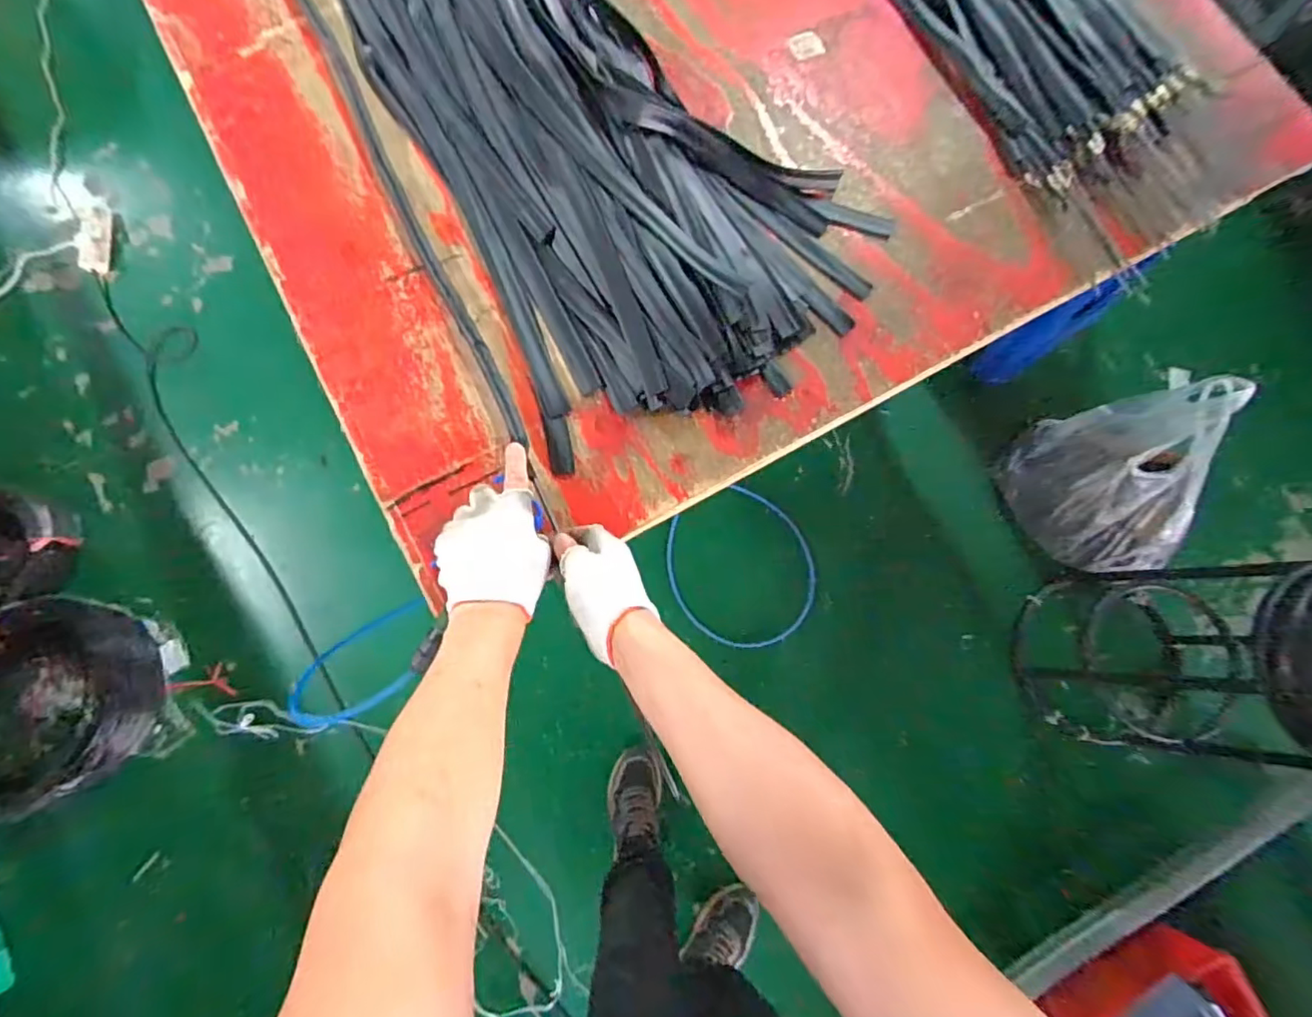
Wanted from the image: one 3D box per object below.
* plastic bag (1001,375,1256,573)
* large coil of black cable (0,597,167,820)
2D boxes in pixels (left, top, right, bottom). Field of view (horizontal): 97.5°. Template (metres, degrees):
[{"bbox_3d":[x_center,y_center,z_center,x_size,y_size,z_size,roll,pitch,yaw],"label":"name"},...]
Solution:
[{"bbox_3d":[1.003,-0.049,1.256,0.182,0.402,0.361,-9,79,-3],"label":"plastic bag"},{"bbox_3d":[-1.296,0.408,1.217,0.418,0.095,0.405,-36,82,-8],"label":"large coil of black cable"}]

